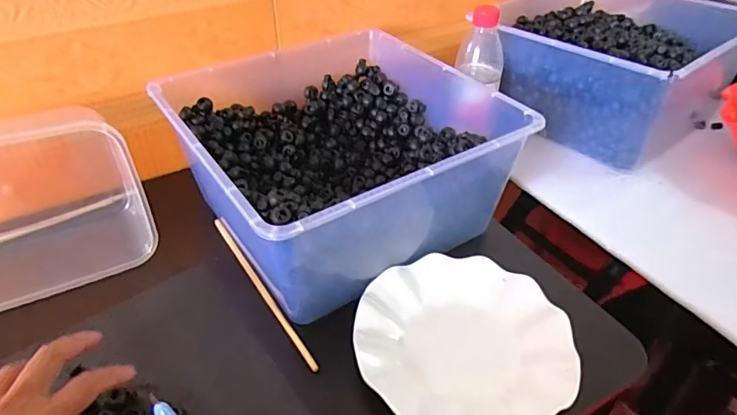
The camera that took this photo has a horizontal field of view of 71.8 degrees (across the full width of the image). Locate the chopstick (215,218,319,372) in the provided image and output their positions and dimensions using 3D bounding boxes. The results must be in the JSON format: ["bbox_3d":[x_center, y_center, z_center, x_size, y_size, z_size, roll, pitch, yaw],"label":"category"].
[{"bbox_3d":[-0.108,0.074,0.504,0.010,0.013,0.225,-23,45,-25],"label":"chopstick"}]

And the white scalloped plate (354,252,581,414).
[{"bbox_3d":[0.082,0.114,0.446,0.178,0.021,0.179,0,40,0],"label":"white scalloped plate"}]

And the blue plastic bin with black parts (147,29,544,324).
[{"bbox_3d":[-0.025,-0.063,0.557,0.313,0.128,0.292,-24,46,-26],"label":"blue plastic bin with black parts"}]

